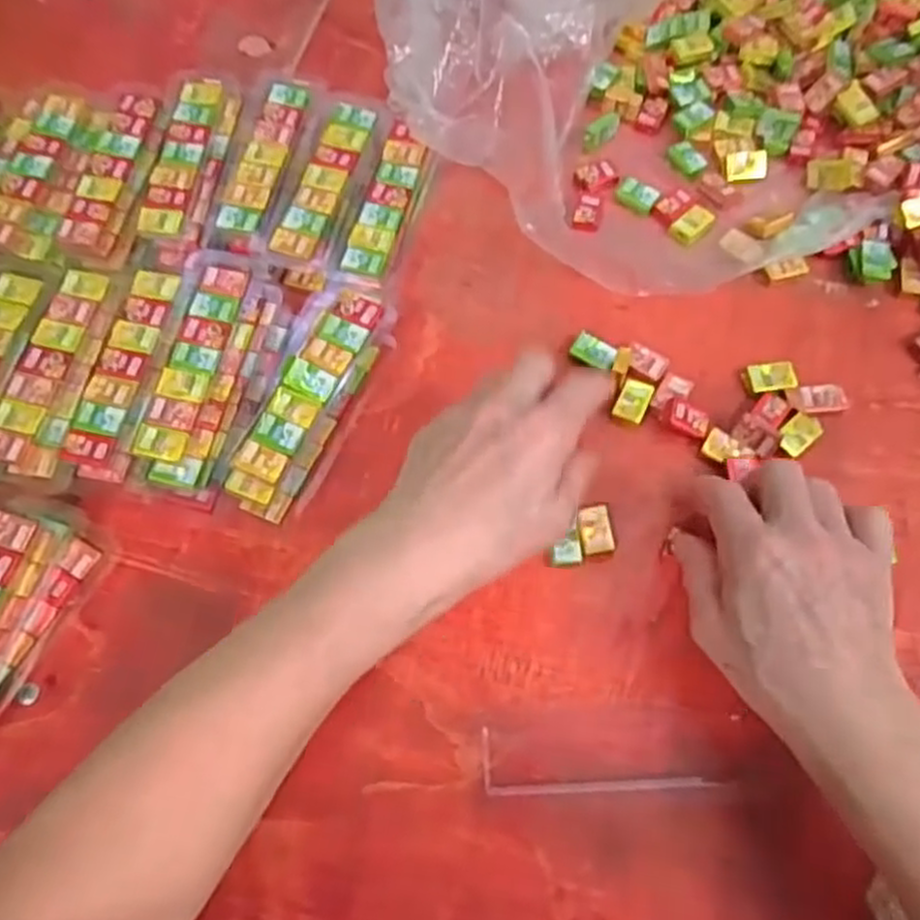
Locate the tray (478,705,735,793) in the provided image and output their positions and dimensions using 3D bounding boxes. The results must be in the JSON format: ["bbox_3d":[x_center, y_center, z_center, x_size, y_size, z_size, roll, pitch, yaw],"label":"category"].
[{"bbox_3d":[0.073,0.138,0.369,0.121,0.008,0.039,-2,67,1],"label":"tray"}]

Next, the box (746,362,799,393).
[{"bbox_3d":[0.177,-0.046,0.435,0.027,0.006,0.017,-3,67,1],"label":"box"}]

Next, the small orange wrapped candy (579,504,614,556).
[{"bbox_3d":[0.073,0.037,0.407,0.018,0.006,0.026,-5,67,0],"label":"small orange wrapped candy"}]

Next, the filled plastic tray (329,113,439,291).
[{"bbox_3d":[-0.048,-0.161,0.483,0.041,0.021,0.127,13,68,7],"label":"filled plastic tray"}]

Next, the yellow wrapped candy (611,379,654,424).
[{"bbox_3d":[0.099,-0.034,0.435,0.017,0.004,0.026,23,70,11],"label":"yellow wrapped candy"}]

